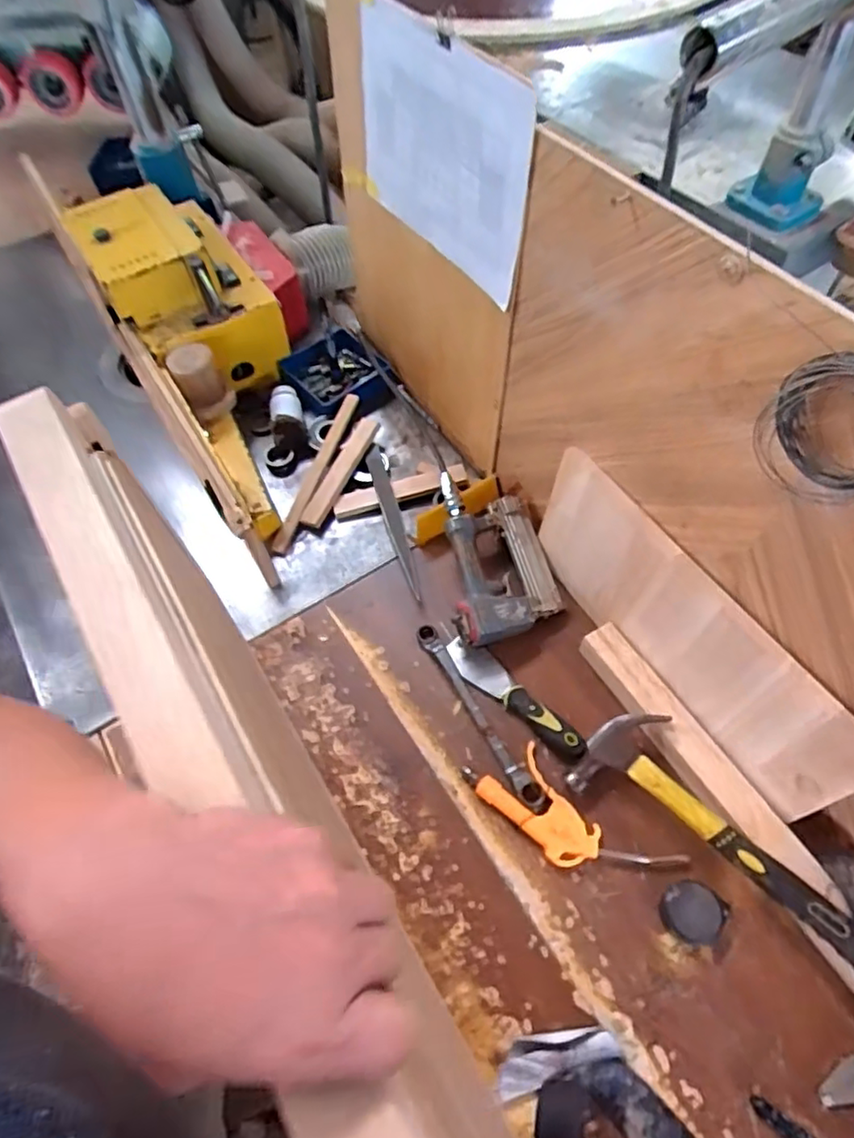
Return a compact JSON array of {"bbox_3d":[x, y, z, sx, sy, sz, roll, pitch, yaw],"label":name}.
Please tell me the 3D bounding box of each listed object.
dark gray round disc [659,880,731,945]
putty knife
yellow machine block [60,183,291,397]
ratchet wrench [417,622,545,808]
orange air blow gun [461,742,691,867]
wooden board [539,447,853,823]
[{"bbox_3d":[0.274,0.350,0.656,0.063,0.030,0.056,-32,63,-14],"label":"dark gray round disc"},{"bbox_3d":[0.107,0.148,0.766,0.203,0.024,0.045,38,69,22],"label":"putty knife"},{"bbox_3d":[-0.370,-0.420,0.978,0.212,0.228,0.272,-32,63,-15],"label":"yellow machine block"},{"bbox_3d":[0.060,0.173,0.775,0.026,0.015,0.255,-28,62,-12],"label":"ratchet wrench"},{"bbox_3d":[0.156,0.276,0.712,0.234,0.025,0.092,36,68,22],"label":"orange air blow gun"},{"bbox_3d":[0.274,0.066,0.711,0.018,0.176,0.428,-23,59,-23],"label":"wooden board"}]

